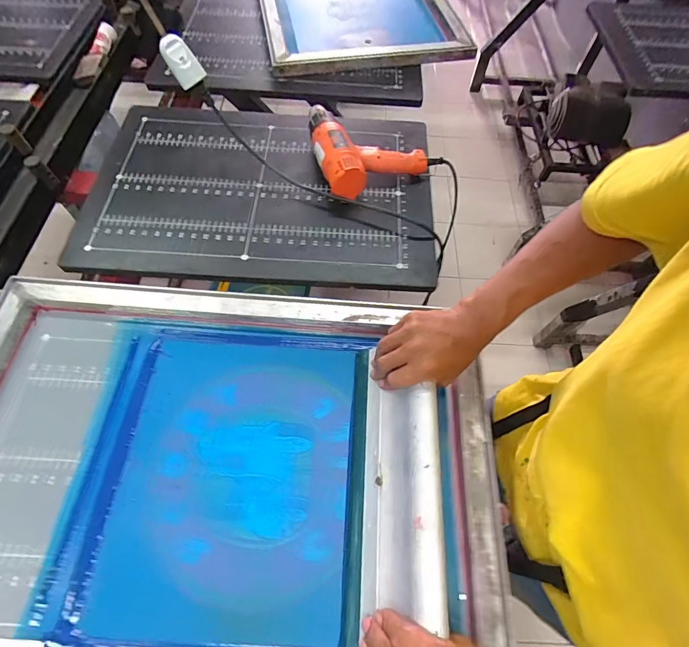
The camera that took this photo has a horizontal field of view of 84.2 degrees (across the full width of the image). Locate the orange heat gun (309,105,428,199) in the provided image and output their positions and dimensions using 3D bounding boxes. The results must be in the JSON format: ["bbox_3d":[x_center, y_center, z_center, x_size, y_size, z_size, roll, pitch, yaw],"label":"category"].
[{"bbox_3d":[0.030,-0.326,0.693,0.189,0.070,0.202,-22,65,-12],"label":"orange heat gun"}]

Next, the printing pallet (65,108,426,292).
[{"bbox_3d":[-0.148,-0.249,0.684,0.598,0.034,0.403,3,62,1],"label":"printing pallet"}]

